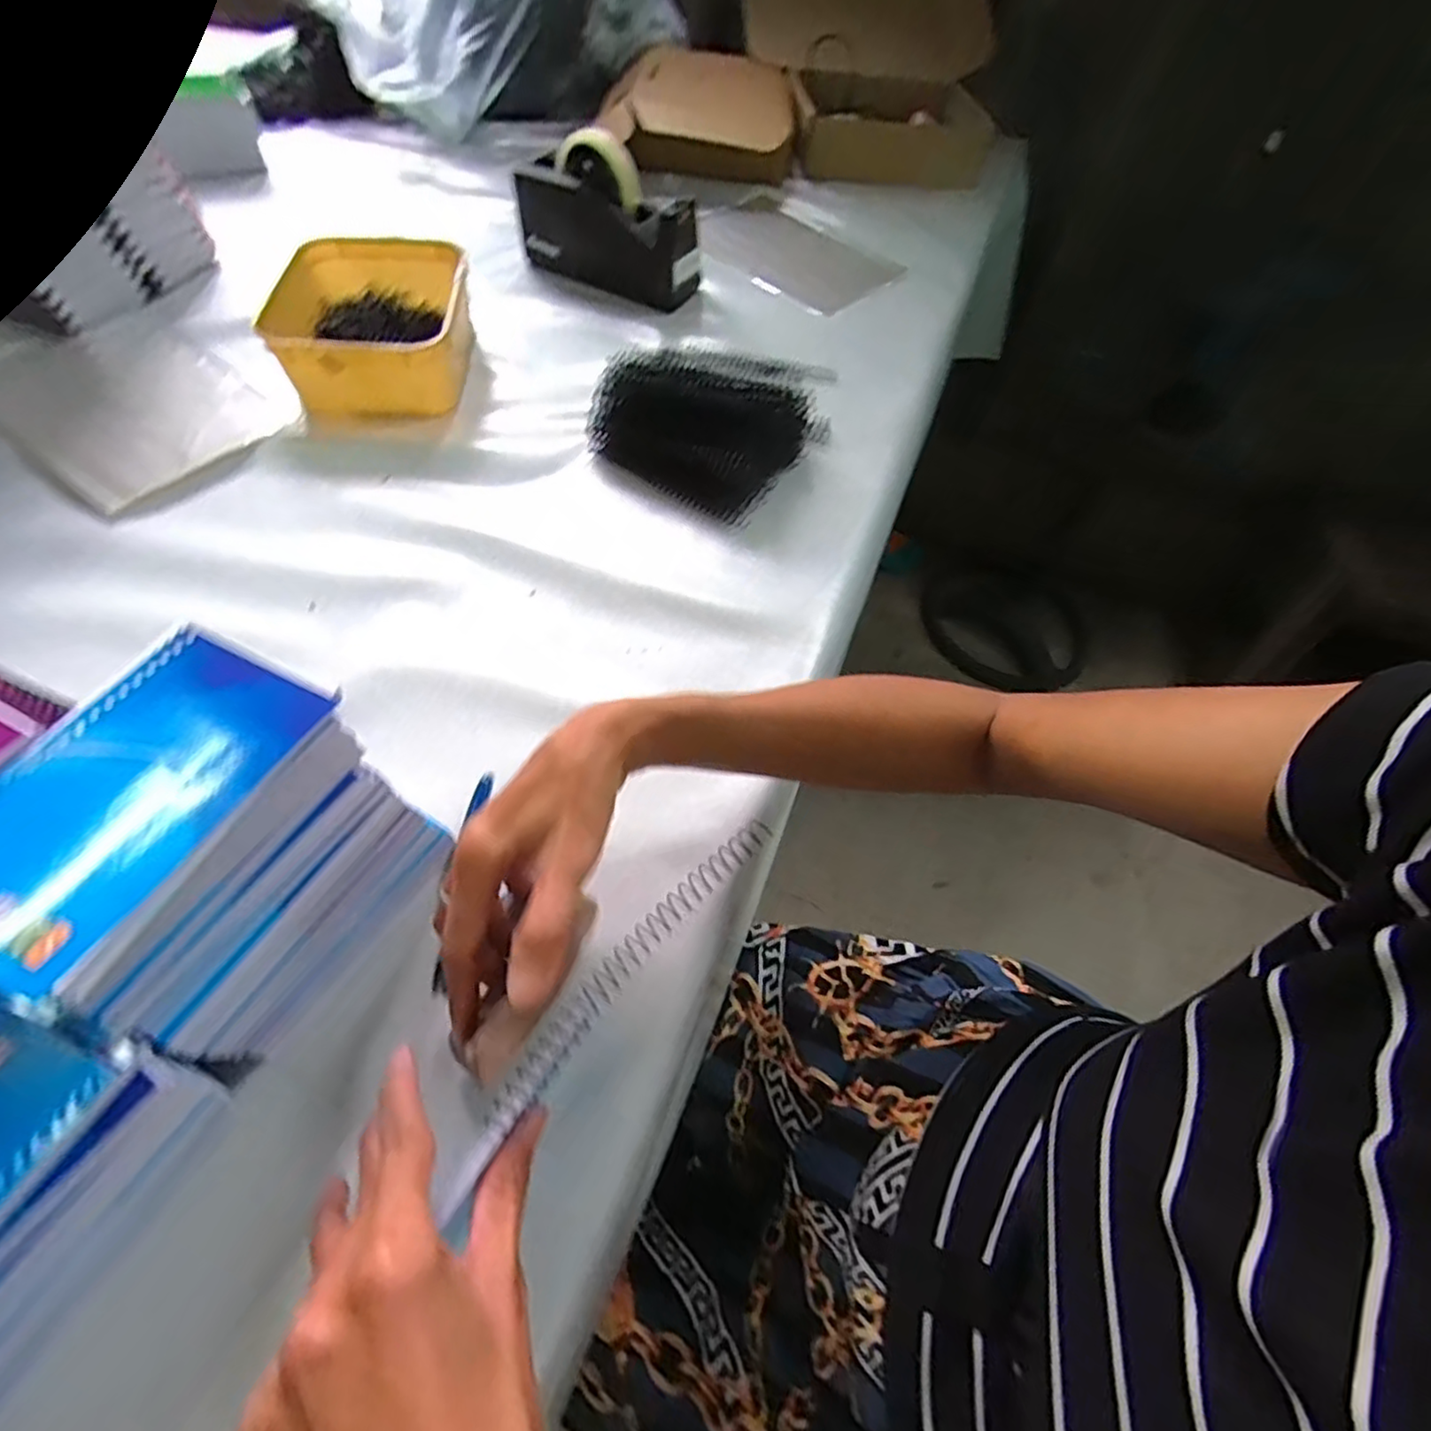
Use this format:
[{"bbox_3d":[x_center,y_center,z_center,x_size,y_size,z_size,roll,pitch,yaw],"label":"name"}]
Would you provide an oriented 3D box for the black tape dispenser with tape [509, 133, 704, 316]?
[{"bbox_3d":[-0.117,-0.531,0.688,0.201,0.114,0.053,23,58,10],"label":"black tape dispenser with tape"}]

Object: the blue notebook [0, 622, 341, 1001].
[{"bbox_3d":[-0.221,0.026,0.239,0.079,0.013,0.132,21,58,9],"label":"blue notebook"}]

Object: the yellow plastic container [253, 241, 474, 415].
[{"bbox_3d":[-0.315,-0.362,0.596,0.159,0.064,0.196,-4,58,-7],"label":"yellow plastic container"}]

